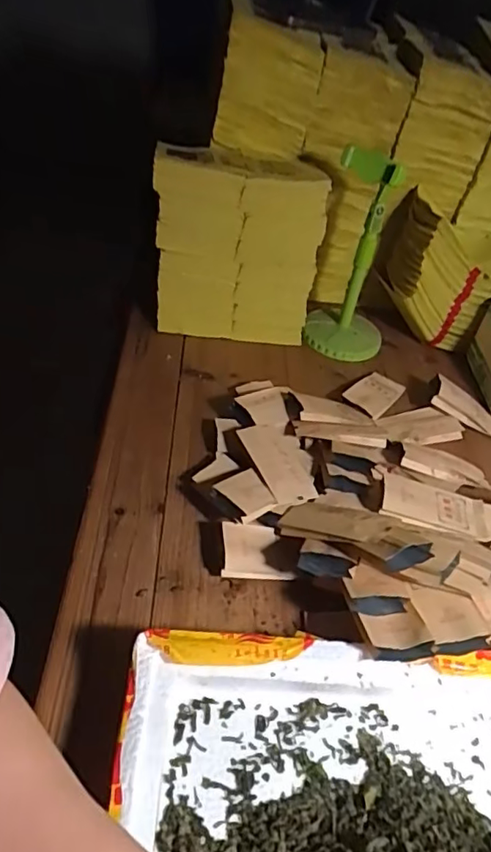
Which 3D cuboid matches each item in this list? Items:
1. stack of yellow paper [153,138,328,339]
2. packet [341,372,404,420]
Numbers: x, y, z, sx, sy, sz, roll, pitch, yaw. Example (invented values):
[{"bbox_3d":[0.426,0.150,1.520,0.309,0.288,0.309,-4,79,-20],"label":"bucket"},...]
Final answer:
[{"bbox_3d":[-0.016,-0.262,0.817,0.218,0.245,0.118,-3,44,-10],"label":"stack of yellow paper"},{"bbox_3d":[0.181,-0.047,0.793,0.055,0.007,0.103,38,42,15],"label":"packet"}]

